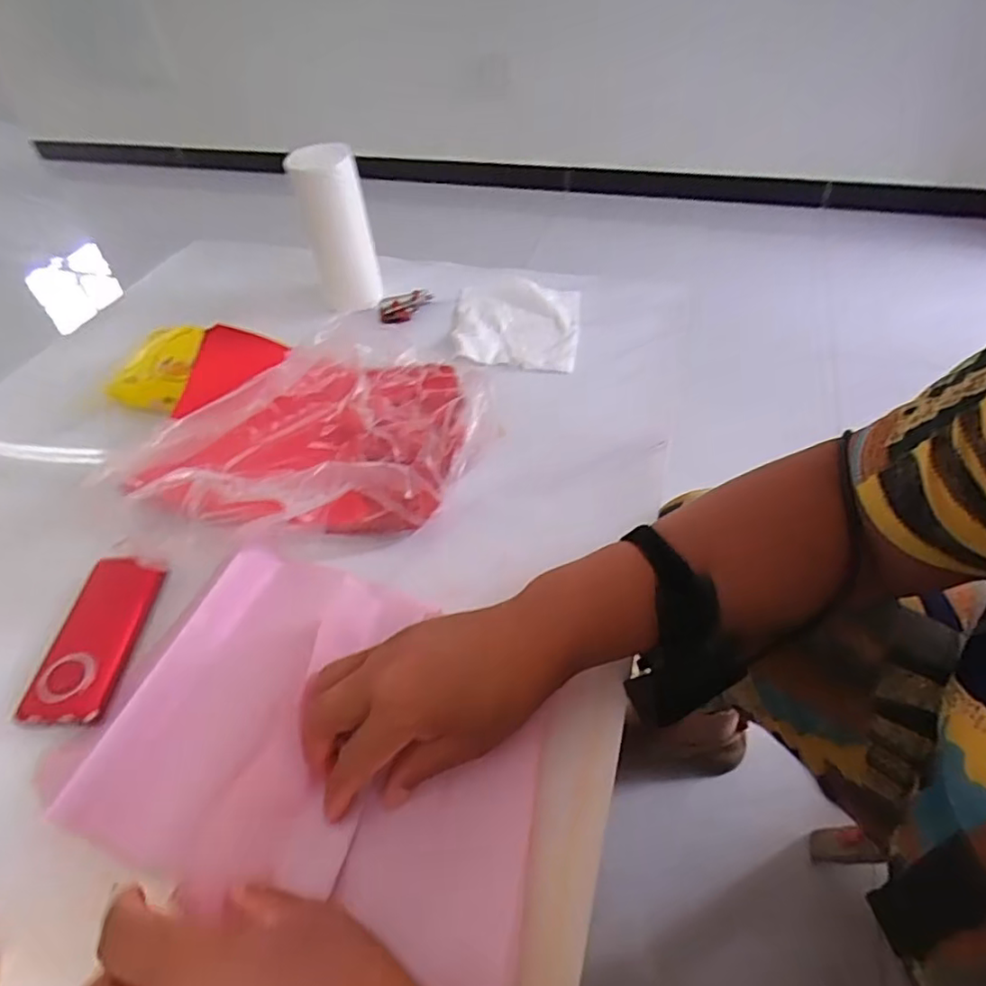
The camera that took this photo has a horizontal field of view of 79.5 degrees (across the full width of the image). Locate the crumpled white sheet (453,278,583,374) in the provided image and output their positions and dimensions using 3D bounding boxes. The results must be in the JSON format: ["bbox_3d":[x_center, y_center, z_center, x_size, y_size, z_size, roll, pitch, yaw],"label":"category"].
[{"bbox_3d":[0.024,-0.175,0.606,0.123,0.016,0.130,6,48,8],"label":"crumpled white sheet"}]

